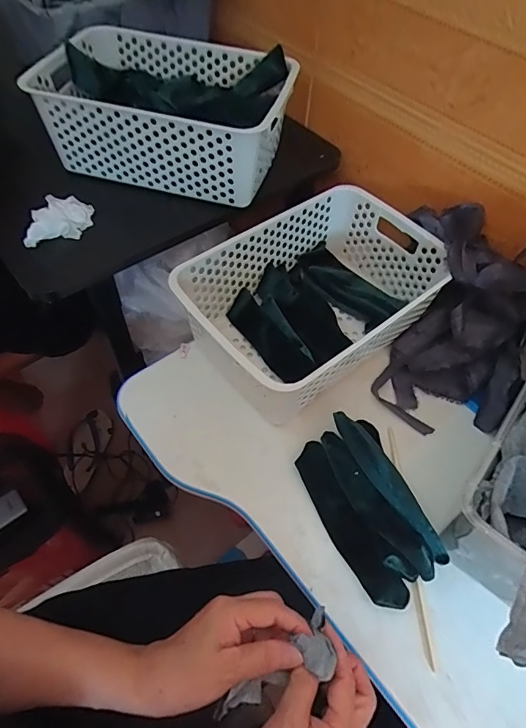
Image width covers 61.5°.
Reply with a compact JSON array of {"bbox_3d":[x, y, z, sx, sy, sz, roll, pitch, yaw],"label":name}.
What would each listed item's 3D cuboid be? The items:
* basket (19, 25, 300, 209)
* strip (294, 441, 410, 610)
[{"bbox_3d":[-0.131,-0.345,0.595,0.345,0.101,0.236,23,59,12],"label":"basket"},{"bbox_3d":[0.082,0.161,0.448,0.036,0.025,0.172,-22,61,-16],"label":"strip"}]

